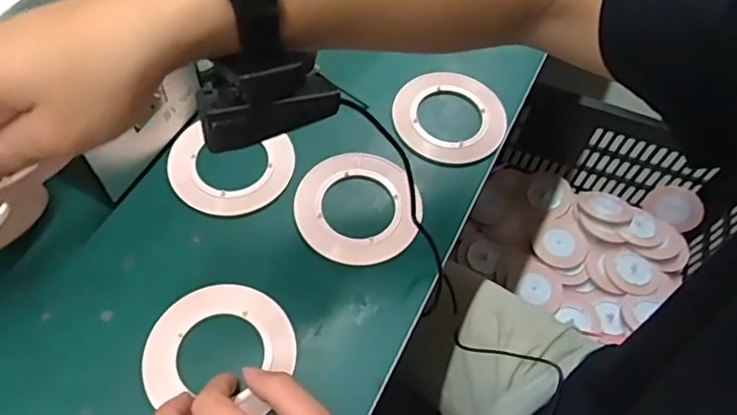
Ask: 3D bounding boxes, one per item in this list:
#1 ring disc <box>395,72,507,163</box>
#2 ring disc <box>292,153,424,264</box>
[{"bbox_3d":[0.074,-0.084,0.513,0.101,0.012,0.094,2,60,-3],"label":"ring disc"},{"bbox_3d":[-0.007,-0.002,0.460,0.100,0.008,0.100,2,60,-3],"label":"ring disc"}]

